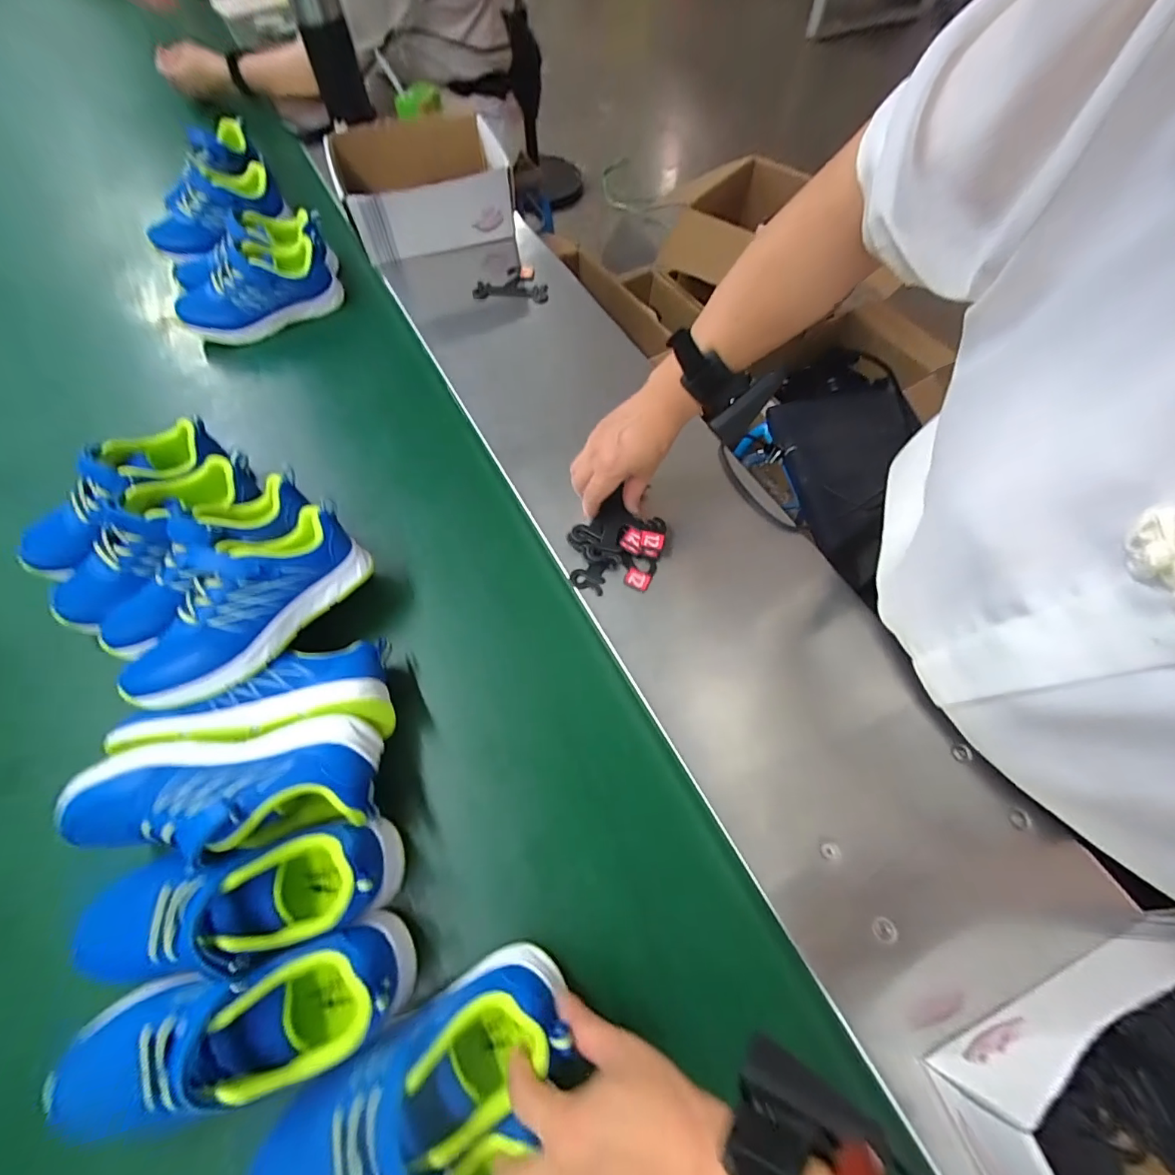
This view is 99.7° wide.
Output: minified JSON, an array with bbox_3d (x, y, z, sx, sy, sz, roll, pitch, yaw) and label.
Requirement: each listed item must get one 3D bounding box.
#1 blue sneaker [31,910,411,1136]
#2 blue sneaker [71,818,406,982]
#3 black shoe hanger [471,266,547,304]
[{"bbox_3d":[-0.226,0.281,0.312,0.213,0.074,0.078,-14,65,-9],"label":"blue sneaker"},{"bbox_3d":[-0.242,0.217,0.344,0.199,0.075,0.069,-8,64,-6],"label":"blue sneaker"},{"bbox_3d":[-0.106,-0.431,0.704,0.103,0.017,0.063,8,63,2],"label":"black shoe hanger"}]

